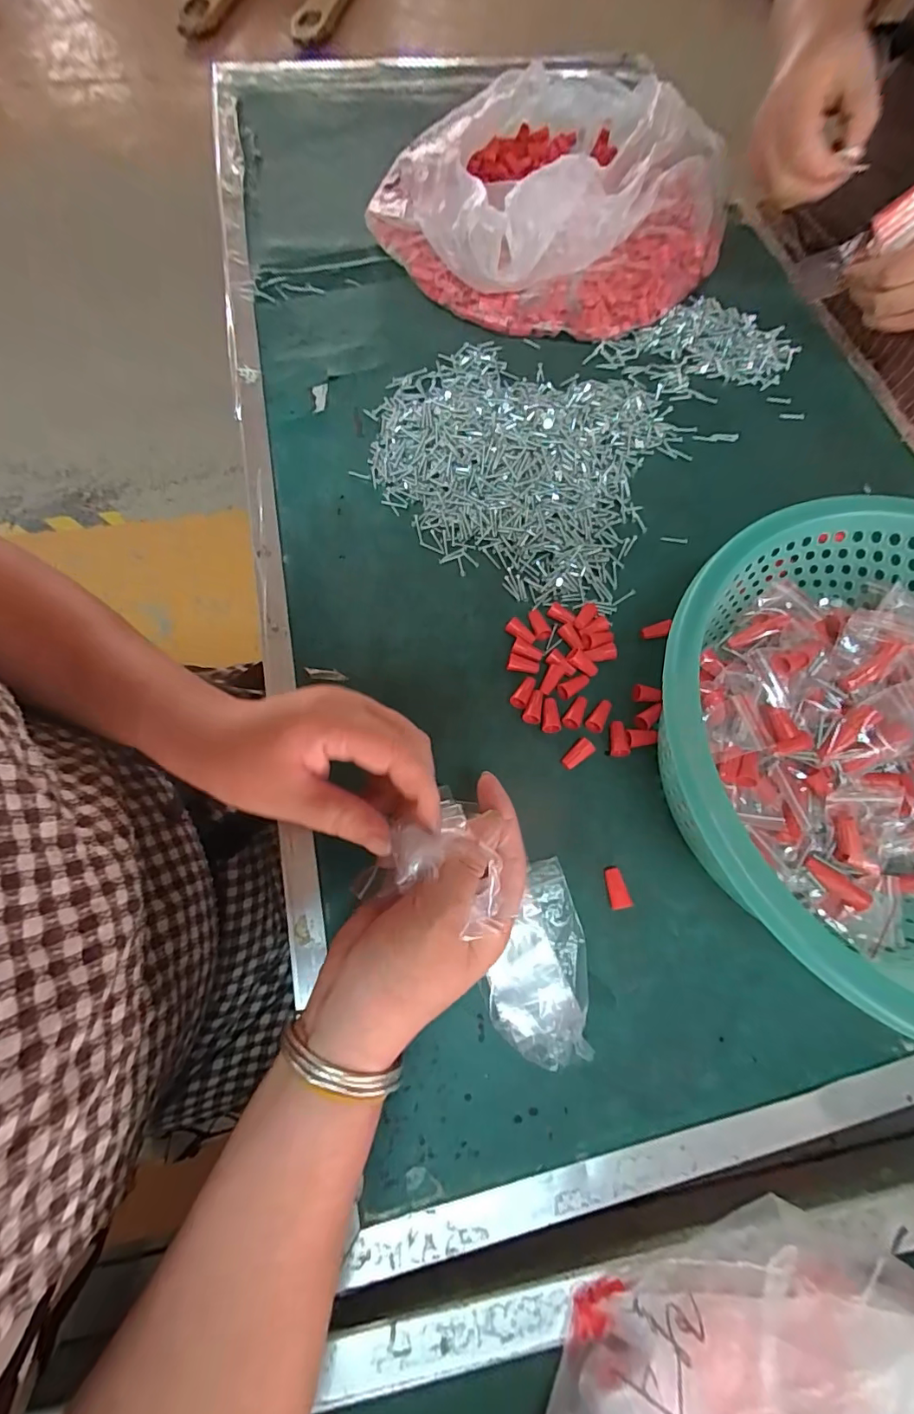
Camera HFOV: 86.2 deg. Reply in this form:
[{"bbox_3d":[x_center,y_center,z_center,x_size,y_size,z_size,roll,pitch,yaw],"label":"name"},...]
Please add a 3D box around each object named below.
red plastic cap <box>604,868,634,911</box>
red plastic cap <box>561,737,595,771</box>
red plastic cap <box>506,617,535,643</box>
[{"bbox_3d":[0.097,0.110,0.297,0.012,0.006,0.023,-9,70,-6],"label":"red plastic cap"},{"bbox_3d":[0.080,0.031,0.323,0.024,0.007,0.012,-36,74,-14],"label":"red plastic cap"},{"bbox_3d":[0.047,-0.055,0.354,0.023,0.008,0.012,36,72,11],"label":"red plastic cap"}]

